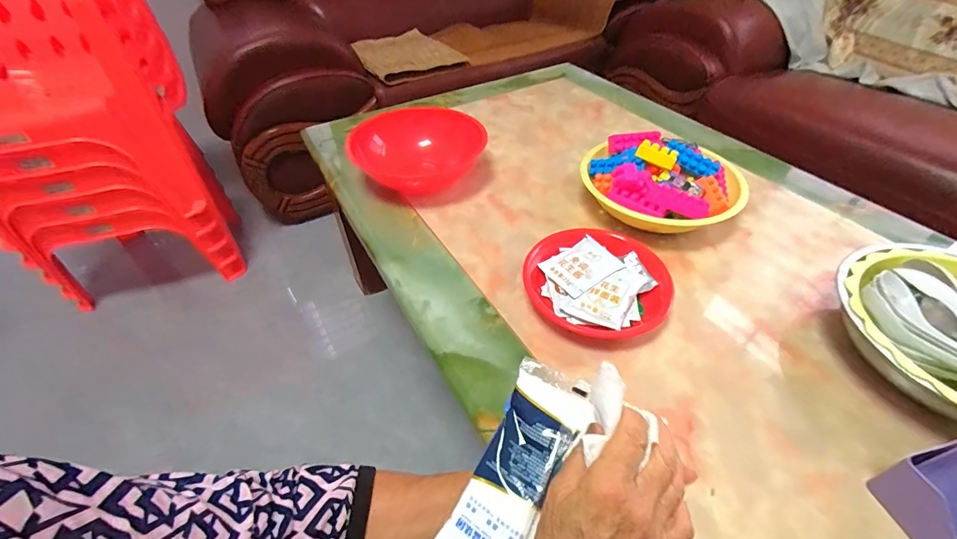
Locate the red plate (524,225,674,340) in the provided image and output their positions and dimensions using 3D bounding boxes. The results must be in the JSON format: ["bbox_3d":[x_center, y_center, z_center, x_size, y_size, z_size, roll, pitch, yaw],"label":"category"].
[{"bbox_3d":[0.161,0.019,0.560,0.184,0.046,0.176,-1,45,1],"label":"red plate"}]

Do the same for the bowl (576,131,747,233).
[{"bbox_3d":[0.295,-0.143,0.670,0.245,0.103,0.211,11,47,13],"label":"bowl"}]

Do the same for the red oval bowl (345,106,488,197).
[{"bbox_3d":[-0.119,-0.219,0.772,0.233,0.080,0.199,-20,48,-17],"label":"red oval bowl"}]

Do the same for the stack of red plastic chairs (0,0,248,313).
[{"bbox_3d":[-1.084,-0.398,1.114,0.562,0.794,0.648,-24,49,-20],"label":"stack of red plastic chairs"}]

